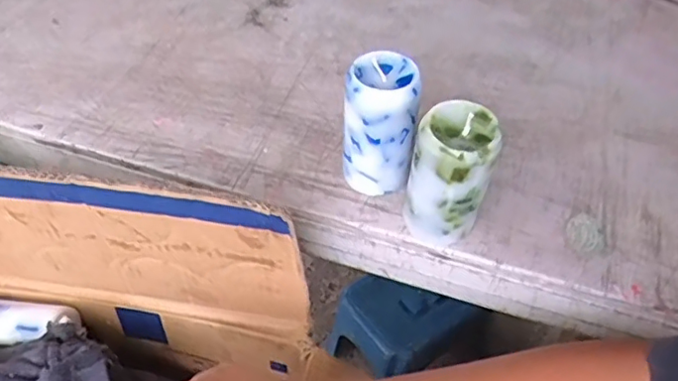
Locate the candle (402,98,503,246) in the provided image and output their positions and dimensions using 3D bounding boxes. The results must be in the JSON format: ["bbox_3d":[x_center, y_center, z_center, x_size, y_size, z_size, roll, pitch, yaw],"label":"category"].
[{"bbox_3d":[0.070,-0.008,0.373,0.049,0.085,0.044,9,43,6],"label":"candle"}]

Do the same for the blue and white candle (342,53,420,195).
[{"bbox_3d":[0.028,-0.046,0.403,0.049,0.088,0.040,4,42,1],"label":"blue and white candle"}]

